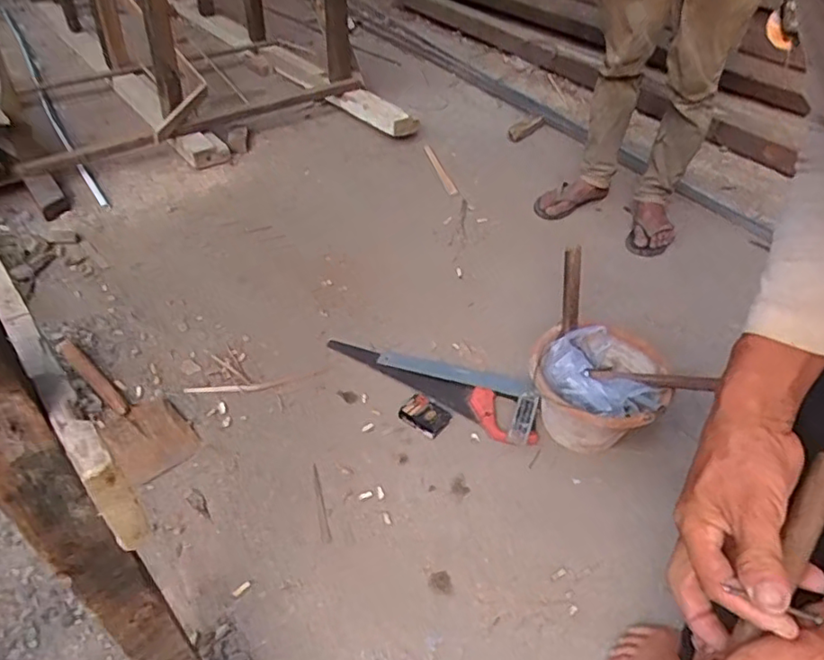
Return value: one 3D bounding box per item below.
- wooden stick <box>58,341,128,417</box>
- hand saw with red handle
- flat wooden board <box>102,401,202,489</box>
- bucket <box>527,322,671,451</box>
[{"bbox_3d":[-0.646,0.094,1.226,0.278,0.019,0.033,34,50,28],"label":"wooden stick"},{"bbox_3d":[0.034,0.111,1.250,0.481,0.040,0.098,23,46,19],"label":"hand saw with red handle"},{"bbox_3d":[-0.491,0.203,1.129,0.163,0.026,0.142,34,50,28],"label":"flat wooden board"},{"bbox_3d":[0.342,0.111,1.161,0.234,0.187,0.246,2,44,-2],"label":"bucket"}]

